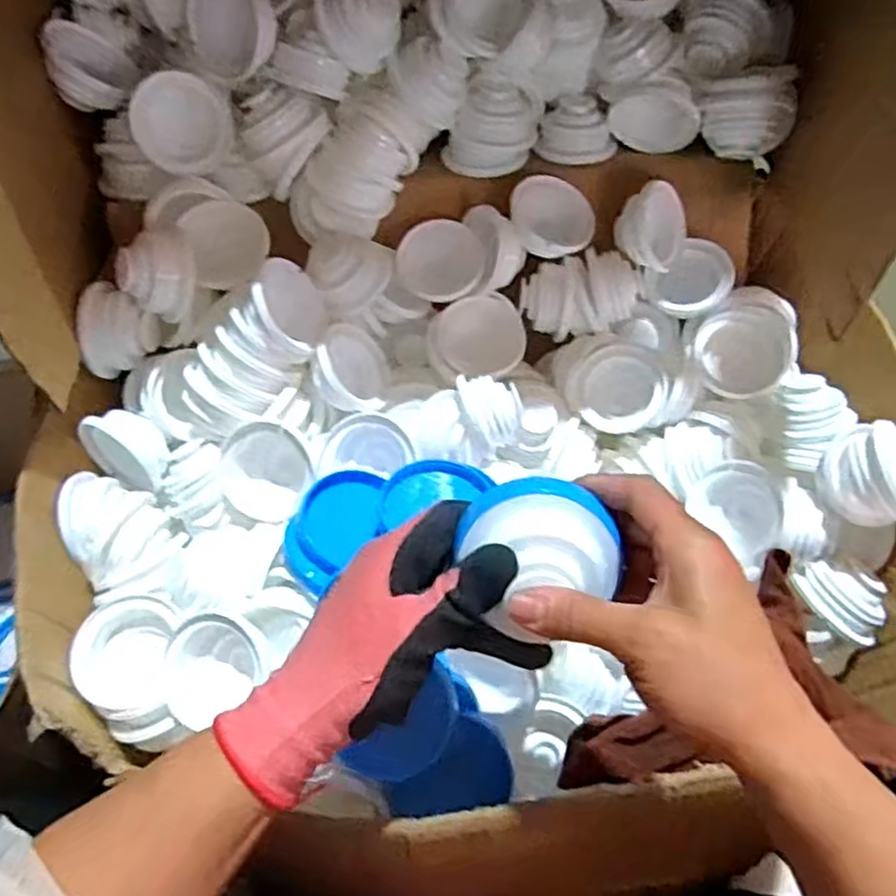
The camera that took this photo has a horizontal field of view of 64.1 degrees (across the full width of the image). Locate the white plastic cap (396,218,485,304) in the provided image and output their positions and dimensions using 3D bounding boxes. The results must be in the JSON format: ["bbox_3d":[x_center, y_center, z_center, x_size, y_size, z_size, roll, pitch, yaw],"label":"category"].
[{"bbox_3d":[-0.004,-0.161,0.615,0.073,0.021,0.070,10,94,3],"label":"white plastic cap"}]

